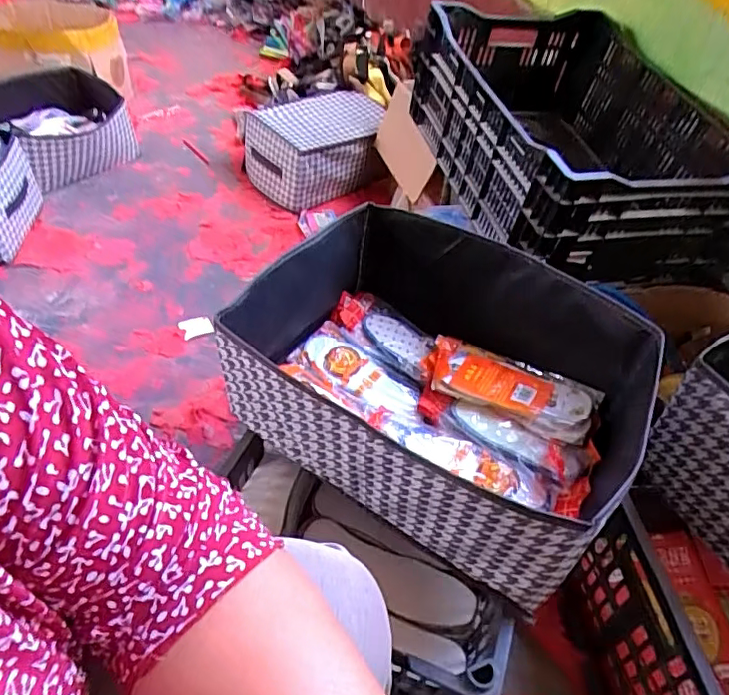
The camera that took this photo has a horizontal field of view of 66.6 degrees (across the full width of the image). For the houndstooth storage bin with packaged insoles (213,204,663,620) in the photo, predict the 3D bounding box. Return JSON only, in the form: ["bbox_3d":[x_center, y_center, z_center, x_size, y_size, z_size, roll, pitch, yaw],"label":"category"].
[{"bbox_3d":[0.086,0.027,0.643,0.401,0.178,0.353,28,48,20],"label":"houndstooth storage bin with packaged insoles"}]

